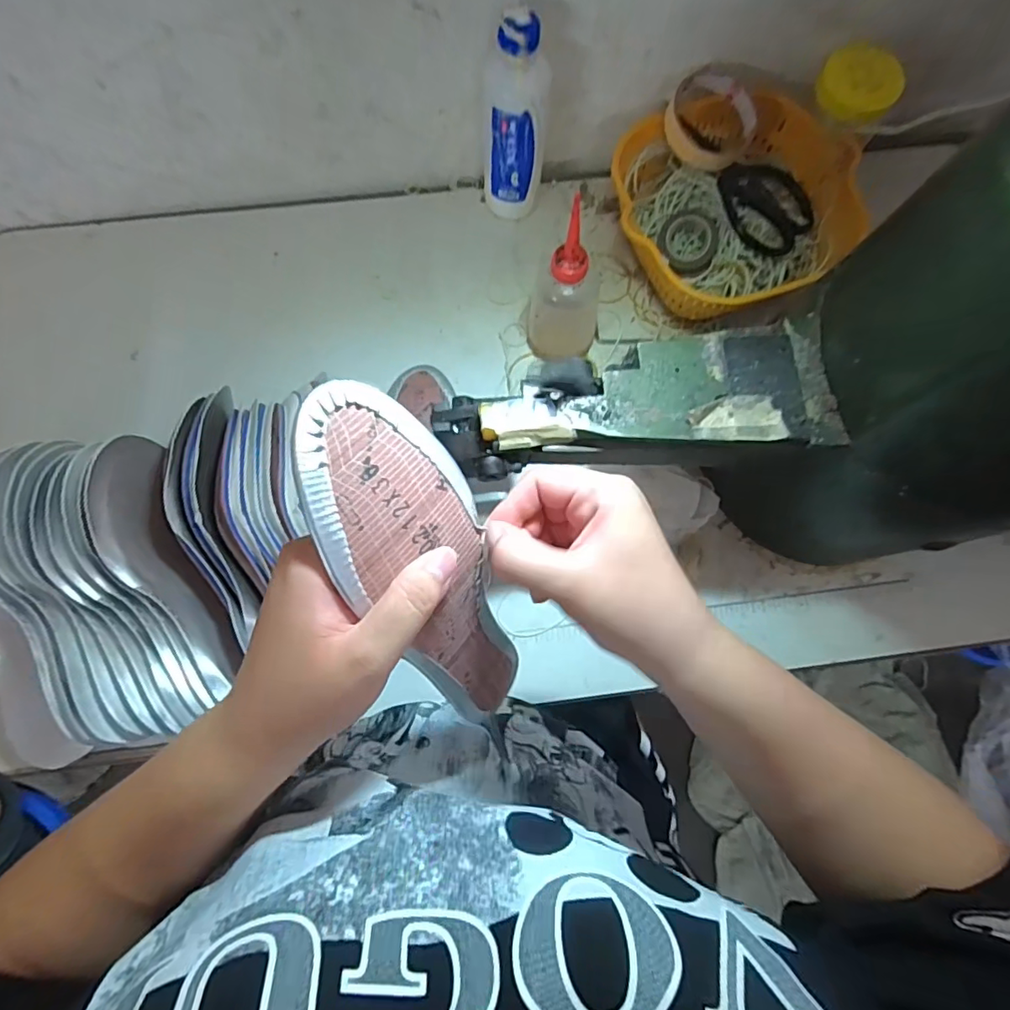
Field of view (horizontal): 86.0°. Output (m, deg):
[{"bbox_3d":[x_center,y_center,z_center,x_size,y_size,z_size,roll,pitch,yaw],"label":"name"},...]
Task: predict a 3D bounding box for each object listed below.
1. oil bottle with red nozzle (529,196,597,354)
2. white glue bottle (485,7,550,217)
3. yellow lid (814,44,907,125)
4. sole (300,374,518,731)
[{"bbox_3d":[0.055,-0.184,0.470,0.065,0.149,0.051,5,78,1],"label":"oil bottle with red nozzle"},{"bbox_3d":[0.008,-0.340,0.493,0.056,0.180,0.046,2,78,0],"label":"white glue bottle"},{"bbox_3d":[0.321,-0.380,0.487,0.069,0.011,0.057,46,112,13],"label":"yellow lid"},{"bbox_3d":[-0.033,0.044,0.279,0.066,0.220,0.046,-26,35,-6],"label":"sole"}]

